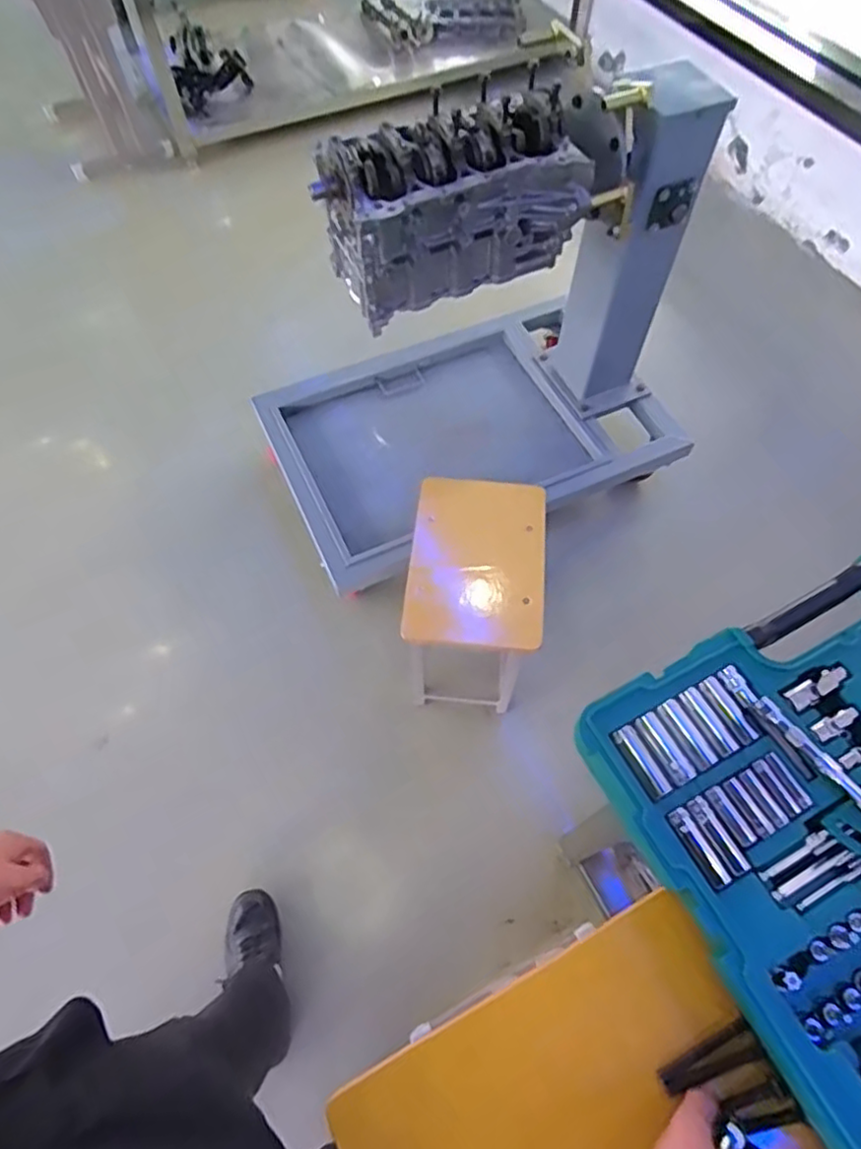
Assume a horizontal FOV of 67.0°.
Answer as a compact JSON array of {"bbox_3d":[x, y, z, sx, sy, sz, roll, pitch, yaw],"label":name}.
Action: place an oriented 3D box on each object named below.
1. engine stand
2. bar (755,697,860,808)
[{"bbox_3d":[0.086,-0.510,1.337,0.892,0.715,0.556,-22,63,-11],"label":"engine stand"},{"bbox_3d":[0.364,0.191,0.538,0.019,0.017,0.223,-34,66,-17],"label":"bar"}]

